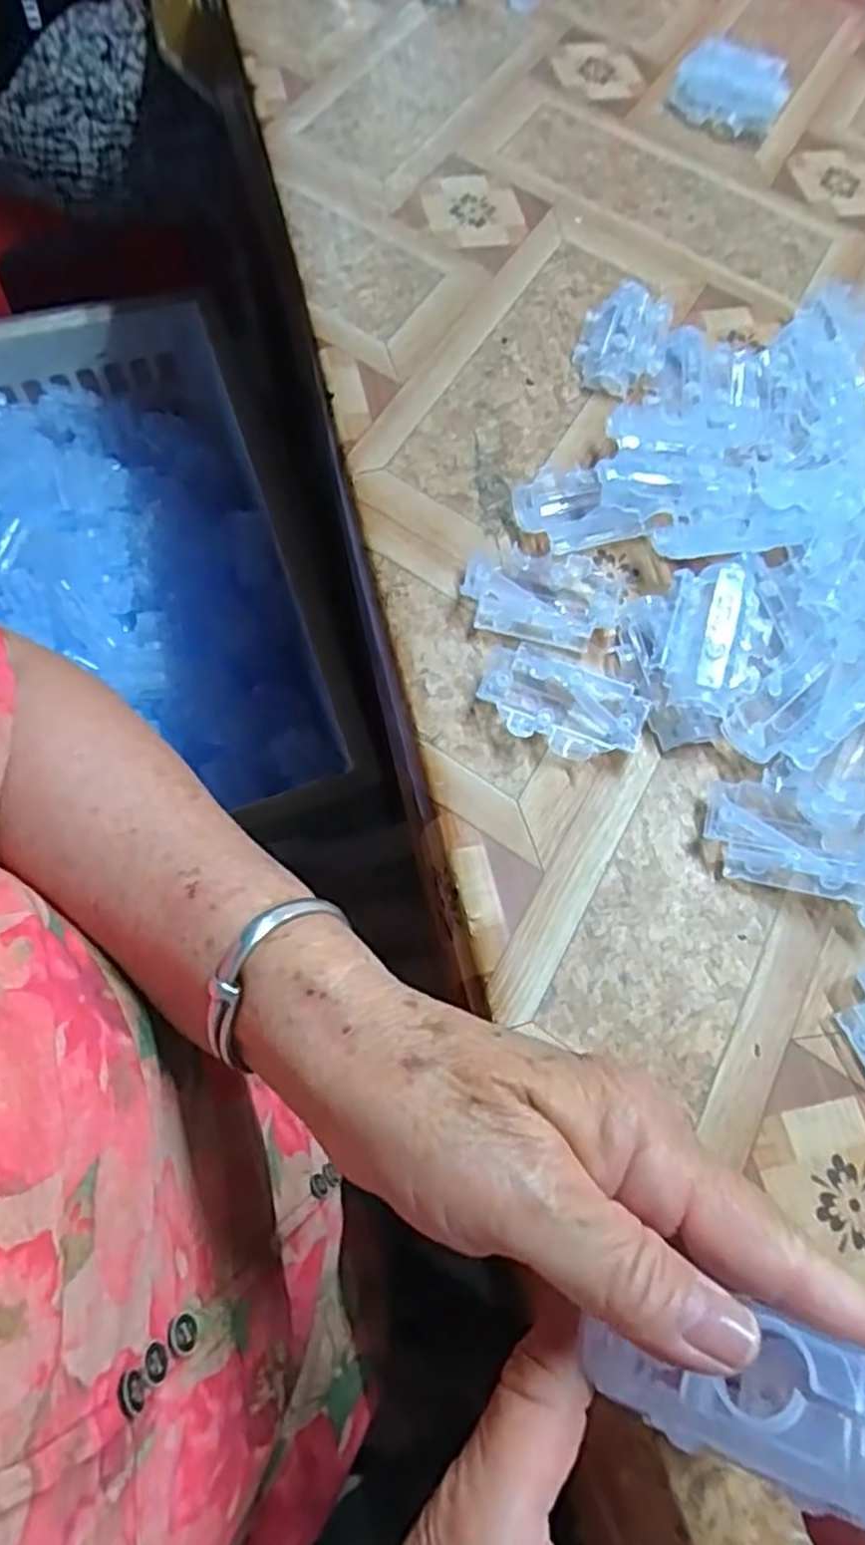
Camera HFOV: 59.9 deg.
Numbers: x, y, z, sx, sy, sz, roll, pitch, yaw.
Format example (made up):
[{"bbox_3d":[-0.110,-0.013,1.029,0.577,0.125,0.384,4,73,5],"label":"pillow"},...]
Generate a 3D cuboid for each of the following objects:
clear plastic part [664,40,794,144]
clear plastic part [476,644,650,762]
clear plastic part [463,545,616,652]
[{"bbox_3d":[0.185,-0.429,0.470,0.069,0.029,0.037,26,70,7],"label":"clear plastic part"},{"bbox_3d":[0.053,-0.028,0.314,0.069,0.013,0.038,26,70,7],"label":"clear plastic part"},{"bbox_3d":[0.048,-0.079,0.336,0.067,0.010,0.043,14,69,3],"label":"clear plastic part"}]

